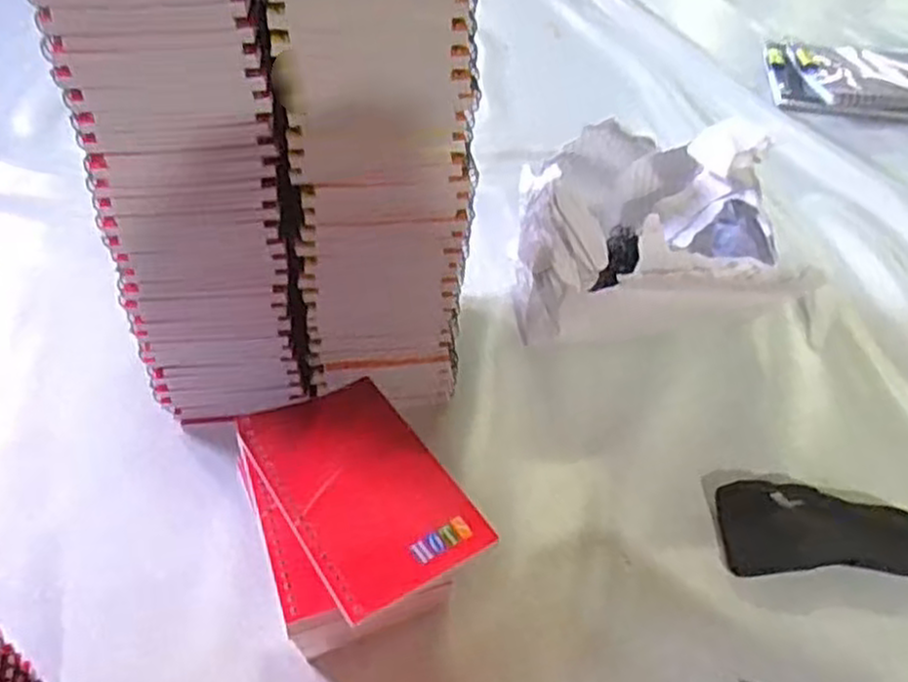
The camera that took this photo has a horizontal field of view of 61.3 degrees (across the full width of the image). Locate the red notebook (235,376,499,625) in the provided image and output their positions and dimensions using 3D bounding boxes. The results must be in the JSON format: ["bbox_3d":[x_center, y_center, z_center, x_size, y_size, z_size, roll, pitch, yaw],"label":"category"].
[{"bbox_3d":[-0.049,0.071,0.394,0.080,0.006,0.132,-24,50,-25],"label":"red notebook"}]

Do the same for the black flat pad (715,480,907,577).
[{"bbox_3d":[0.215,0.108,0.445,0.117,0.011,0.055,2,44,-1],"label":"black flat pad"}]

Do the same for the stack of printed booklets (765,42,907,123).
[{"bbox_3d":[0.492,-0.289,0.874,0.248,0.029,0.142,10,53,8],"label":"stack of printed booklets"}]

